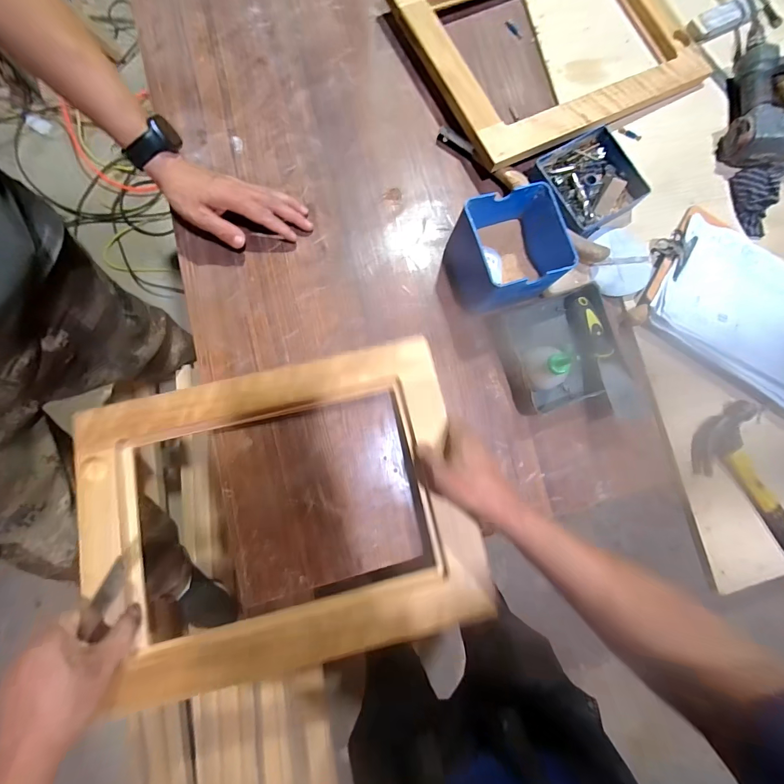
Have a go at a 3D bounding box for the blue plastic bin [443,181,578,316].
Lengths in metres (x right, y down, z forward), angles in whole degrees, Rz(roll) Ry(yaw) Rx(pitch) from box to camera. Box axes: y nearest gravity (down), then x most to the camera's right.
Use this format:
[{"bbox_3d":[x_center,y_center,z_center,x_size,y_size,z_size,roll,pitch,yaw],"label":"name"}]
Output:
[{"bbox_3d":[0.156,-0.194,0.493,0.129,0.104,0.126,-21,86,-6],"label":"blue plastic bin"}]

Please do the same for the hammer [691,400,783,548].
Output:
[{"bbox_3d":[0.571,0.176,0.517,0.109,0.035,0.321,-36,88,-7],"label":"hammer"}]

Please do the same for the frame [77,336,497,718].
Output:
[{"bbox_3d":[-0.138,0.144,0.431,0.457,0.040,0.350,-14,78,-4],"label":"frame"}]

